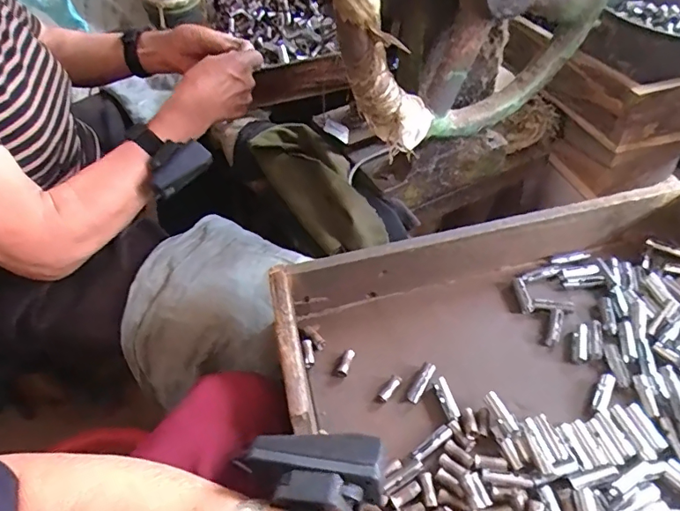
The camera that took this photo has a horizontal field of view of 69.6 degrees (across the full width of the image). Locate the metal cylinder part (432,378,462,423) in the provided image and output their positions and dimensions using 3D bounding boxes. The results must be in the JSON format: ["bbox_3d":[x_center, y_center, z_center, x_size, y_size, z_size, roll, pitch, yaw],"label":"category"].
[{"bbox_3d":[0.093,0.127,0.425,0.012,0.012,0.040,-13,47,-6],"label":"metal cylinder part"}]

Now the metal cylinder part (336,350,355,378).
[{"bbox_3d":[0.005,0.100,0.456,0.011,0.008,0.026,15,62,19],"label":"metal cylinder part"}]

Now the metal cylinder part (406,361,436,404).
[{"bbox_3d":[0.073,0.113,0.438,0.012,0.009,0.039,24,53,26],"label":"metal cylinder part"}]

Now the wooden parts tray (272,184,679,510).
[{"bbox_3d":[0.186,0.102,0.397,0.437,0.077,0.312,-13,47,-6],"label":"wooden parts tray"}]

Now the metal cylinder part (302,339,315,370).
[{"bbox_3d":[-0.030,0.094,0.466,0.009,0.012,0.028,-8,69,-2],"label":"metal cylinder part"}]

